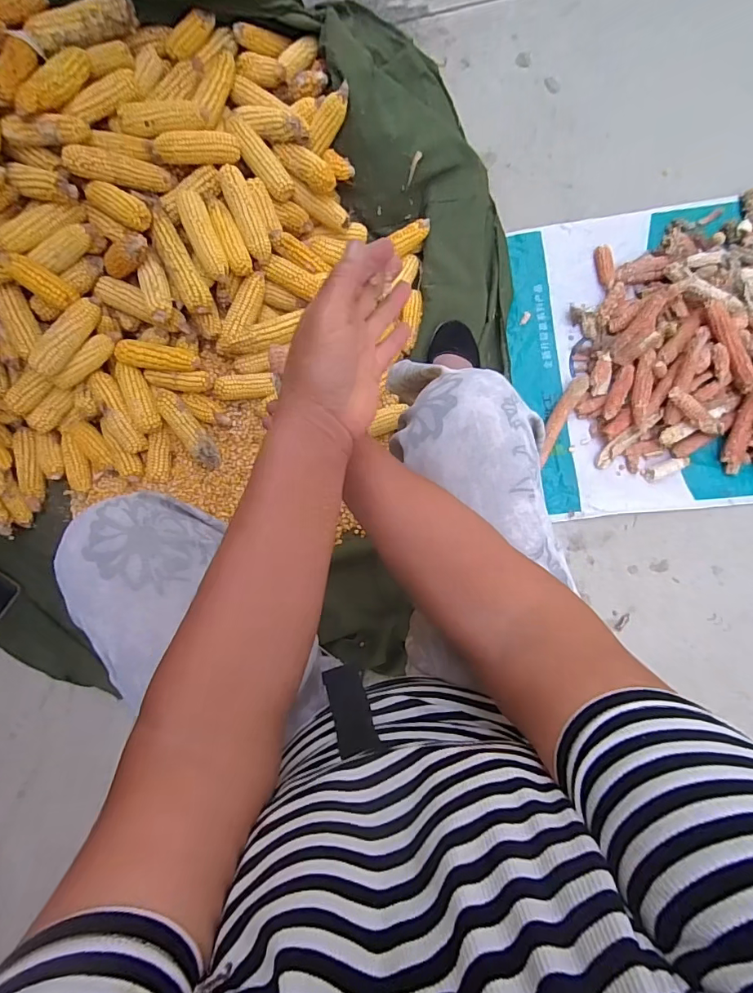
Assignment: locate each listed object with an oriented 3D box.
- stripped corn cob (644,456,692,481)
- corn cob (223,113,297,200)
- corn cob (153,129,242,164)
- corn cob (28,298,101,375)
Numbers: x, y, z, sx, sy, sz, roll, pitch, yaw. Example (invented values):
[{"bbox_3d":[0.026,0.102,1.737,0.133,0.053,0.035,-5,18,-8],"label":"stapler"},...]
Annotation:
[{"bbox_3d":[0.523,-0.050,0.839,0.073,0.021,0.027,-19,83,4],"label":"stripped corn cob"},{"bbox_3d":[-0.205,-0.583,0.801,0.048,0.038,0.154,-42,109,-1],"label":"corn cob"},{"bbox_3d":[-0.285,-0.560,0.746,0.133,0.036,0.032,-20,84,-23],"label":"corn cob"},{"bbox_3d":[-0.505,-0.264,0.745,0.053,0.039,0.148,31,89,8],"label":"corn cob"}]

